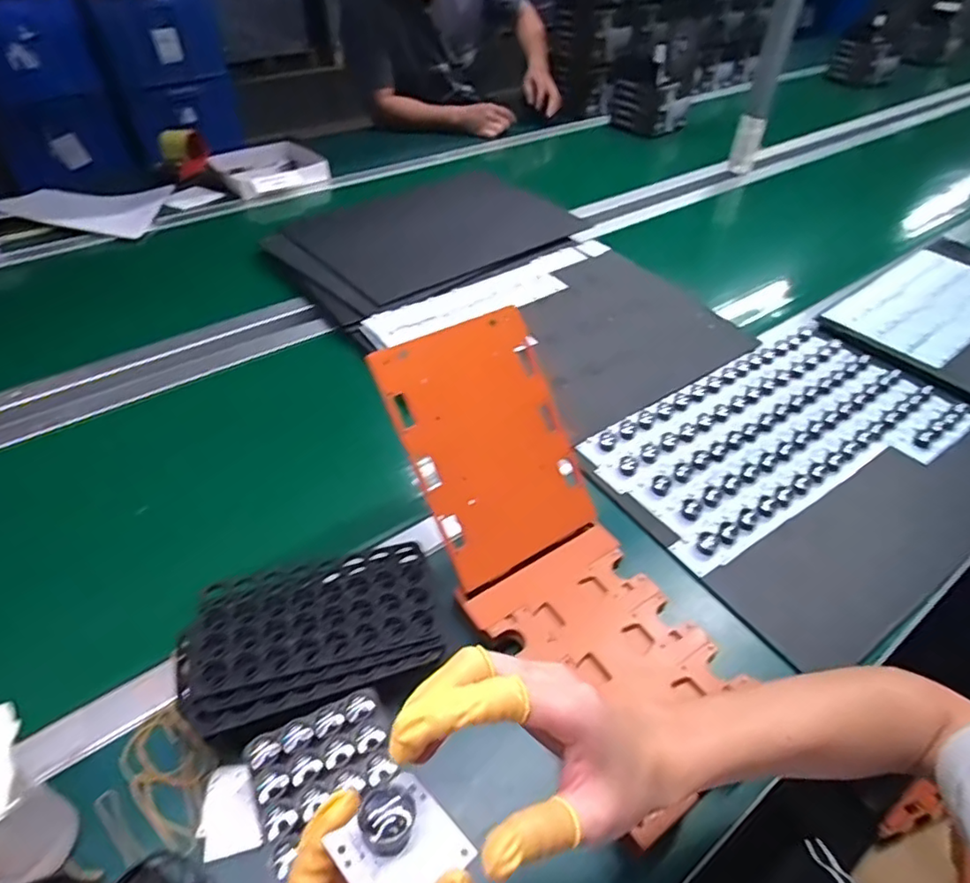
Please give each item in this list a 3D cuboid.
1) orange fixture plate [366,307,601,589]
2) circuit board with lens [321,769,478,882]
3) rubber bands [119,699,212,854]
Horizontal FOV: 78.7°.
[{"bbox_3d":[0.008,0.001,0.577,0.167,0.234,0.013,-26,11,-25],"label":"orange fixture plate"},{"bbox_3d":[-0.034,0.163,0.240,0.042,0.018,0.044,-34,54,-31],"label":"circuit board with lens"},{"bbox_3d":[-0.250,0.271,0.477,0.111,0.011,0.056,33,53,28],"label":"rubber bands"}]

